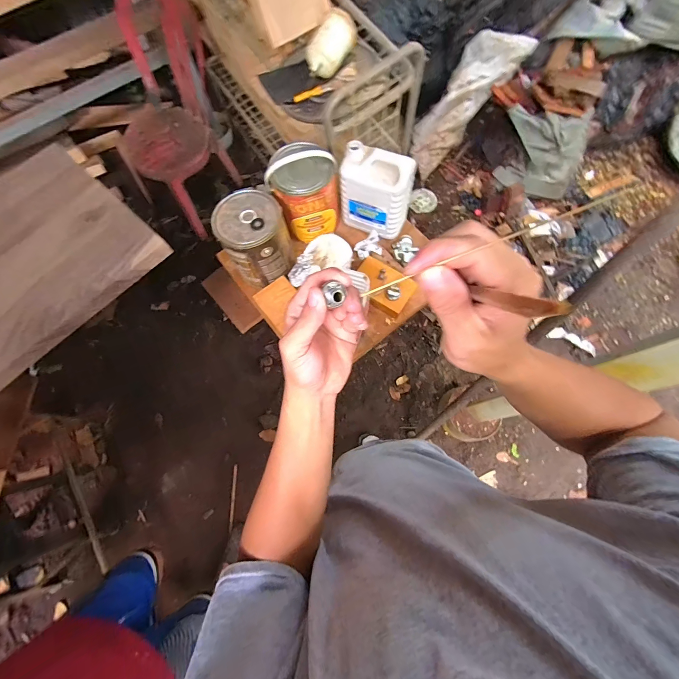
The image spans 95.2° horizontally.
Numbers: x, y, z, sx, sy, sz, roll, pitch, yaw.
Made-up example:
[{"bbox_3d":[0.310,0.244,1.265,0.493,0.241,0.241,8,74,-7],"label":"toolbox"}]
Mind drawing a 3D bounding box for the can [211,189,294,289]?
[{"bbox_3d":[-0.217,-0.257,0.801,0.158,0.164,0.173,-35,73,-9],"label":"can"}]

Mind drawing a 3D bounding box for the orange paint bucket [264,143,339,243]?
[{"bbox_3d":[-0.091,-0.393,0.827,0.168,0.176,0.159,-1,71,3],"label":"orange paint bucket"}]

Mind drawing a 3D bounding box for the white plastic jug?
[{"bbox_3d":[0.094,-0.379,0.806,0.183,0.223,0.084,15,72,8],"label":"white plastic jug"}]

